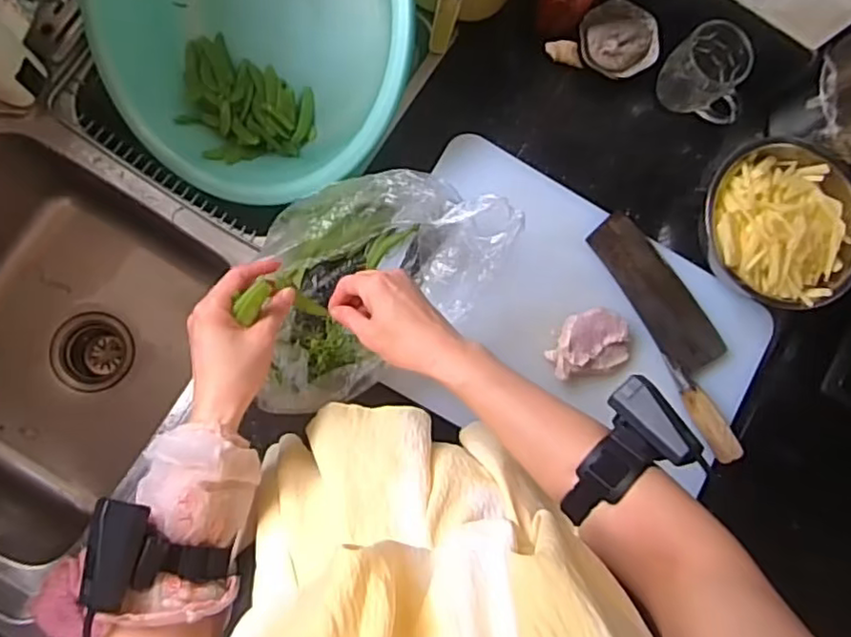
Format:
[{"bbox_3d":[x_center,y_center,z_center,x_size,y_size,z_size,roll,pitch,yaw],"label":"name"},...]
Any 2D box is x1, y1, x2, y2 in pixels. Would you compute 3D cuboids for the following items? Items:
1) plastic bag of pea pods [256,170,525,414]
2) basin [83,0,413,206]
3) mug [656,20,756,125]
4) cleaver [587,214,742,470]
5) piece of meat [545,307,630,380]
[{"bbox_3d":[-0.067,-0.048,0.638,0.276,0.123,0.187,-36,89,-9],"label":"plastic bag of pea pods"},{"bbox_3d":[-0.182,-0.322,0.693,0.363,0.188,0.391,4,122,7],"label":"basin"},{"bbox_3d":[0.327,-0.278,0.726,0.097,0.083,0.073,41,81,-2],"label":"mug"},{"bbox_3d":[0.289,0.013,0.722,0.080,0.033,0.291,-28,88,-9],"label":"cleaver"},{"bbox_3d":[0.180,0.025,0.695,0.091,0.027,0.066,-13,86,-8],"label":"piece of meat"}]

